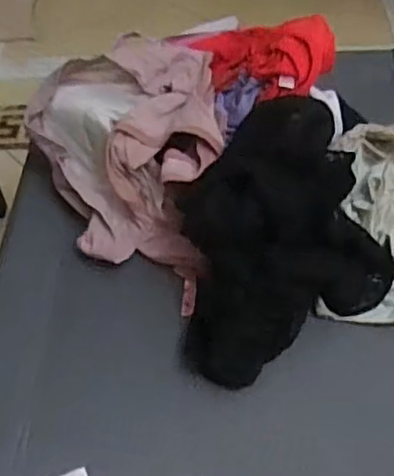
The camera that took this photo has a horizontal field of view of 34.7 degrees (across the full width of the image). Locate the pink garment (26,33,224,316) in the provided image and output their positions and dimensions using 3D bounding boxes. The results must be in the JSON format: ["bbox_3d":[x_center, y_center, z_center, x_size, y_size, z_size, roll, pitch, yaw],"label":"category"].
[{"bbox_3d":[-0.068,-0.067,0.660,0.195,0.150,0.249,-9,50,-3],"label":"pink garment"}]

